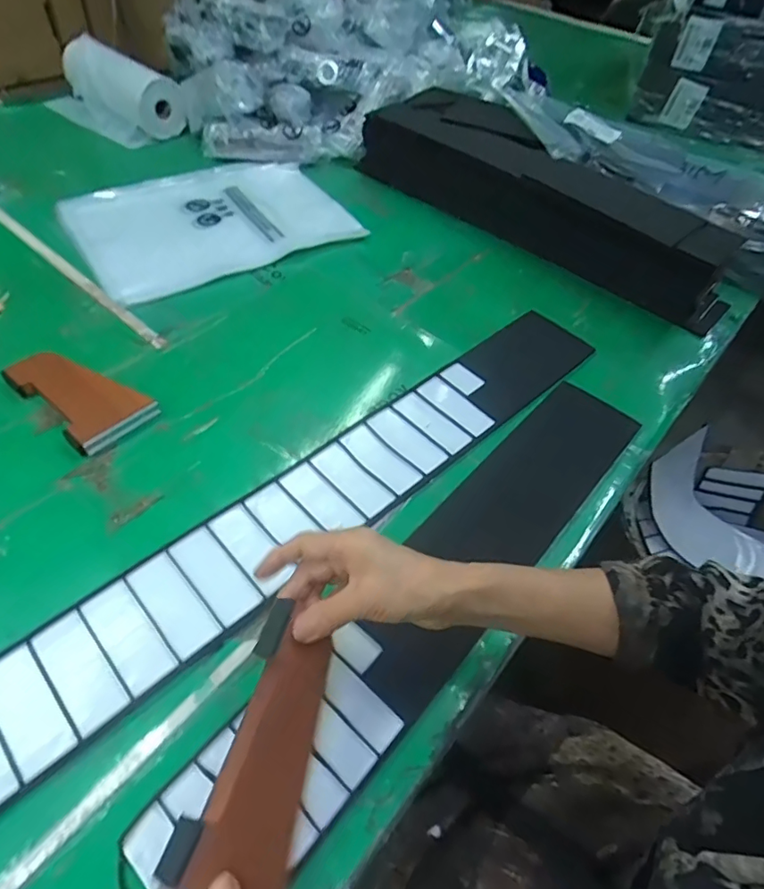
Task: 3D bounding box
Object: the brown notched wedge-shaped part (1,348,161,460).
[{"bbox_3d":[-0.310,-0.052,0.538,0.152,0.019,0.079,31,55,21],"label":"brown notched wedge-shaped part"}]

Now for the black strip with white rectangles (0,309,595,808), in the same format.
[{"bbox_3d":[-0.043,0.041,0.493,0.725,0.005,0.099,-35,60,-28],"label":"black strip with white rectangles"}]

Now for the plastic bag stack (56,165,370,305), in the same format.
[{"bbox_3d":[-0.251,-0.333,0.775,0.356,0.020,0.281,-26,56,-23],"label":"plastic bag stack"}]

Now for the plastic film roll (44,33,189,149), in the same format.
[{"bbox_3d":[-0.487,-0.630,0.947,0.271,0.107,0.107,29,54,20],"label":"plastic film roll"}]

